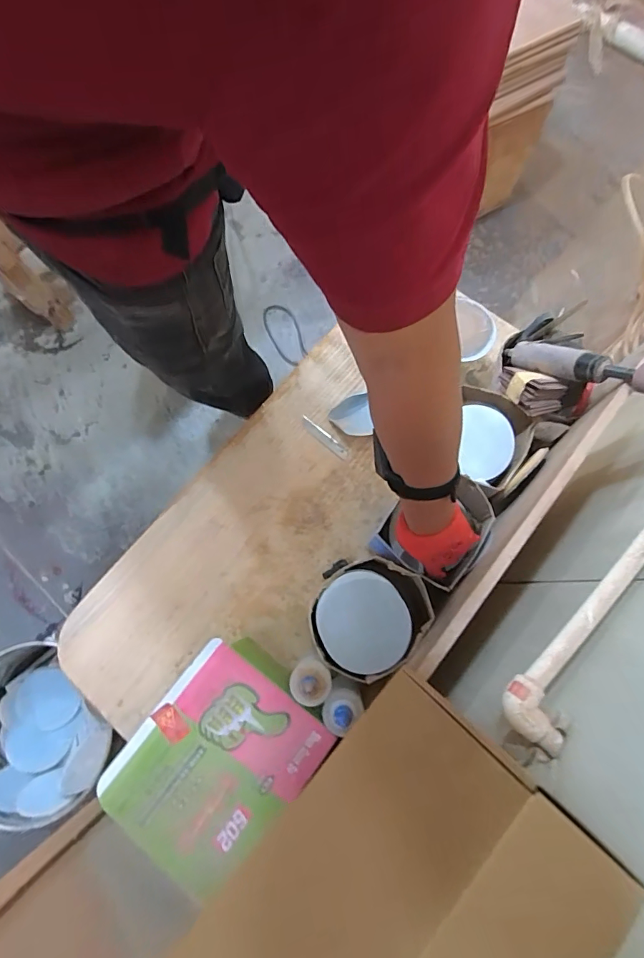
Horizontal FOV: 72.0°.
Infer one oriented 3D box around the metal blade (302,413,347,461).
[{"bbox_3d":[0.004,-0.074,0.794,0.108,0.004,0.021,42,81,10],"label":"metal blade"}]

